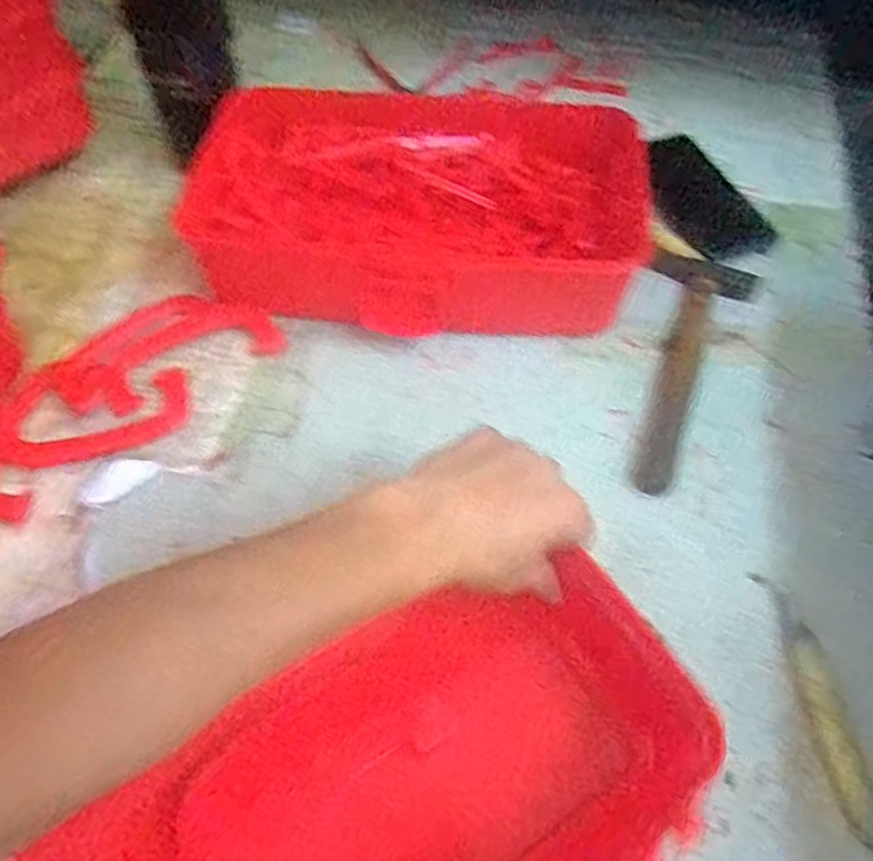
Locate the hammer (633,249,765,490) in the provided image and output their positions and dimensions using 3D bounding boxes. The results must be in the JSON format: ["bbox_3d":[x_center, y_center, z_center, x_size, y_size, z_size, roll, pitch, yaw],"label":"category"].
[{"bbox_3d":[0.183,-0.051,0.536,0.082,0.020,0.217,20,59,12],"label":"hammer"}]

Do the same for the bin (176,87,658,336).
[{"bbox_3d":[-0.015,-0.189,0.588,0.359,0.081,0.208,0,57,-1],"label":"bin"}]

